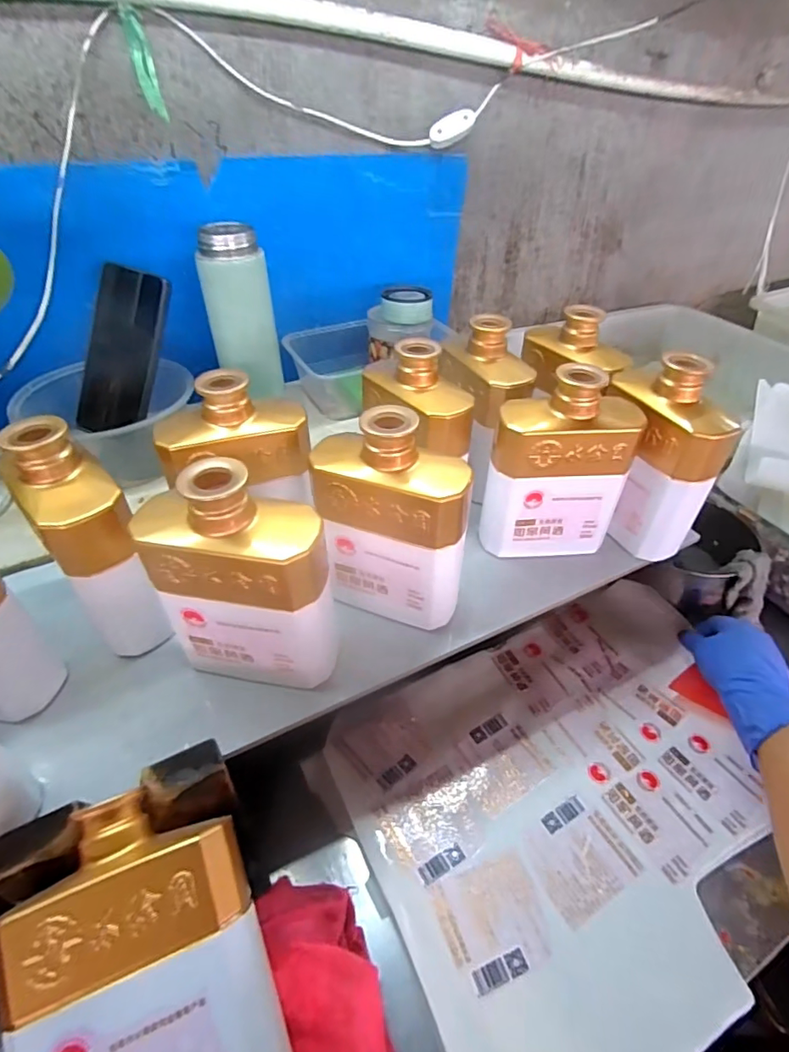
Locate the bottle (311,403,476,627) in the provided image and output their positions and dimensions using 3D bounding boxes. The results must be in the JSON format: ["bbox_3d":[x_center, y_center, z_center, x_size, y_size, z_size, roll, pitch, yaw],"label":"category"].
[{"bbox_3d":[-0.004,-0.002,0.371,0.115,0.154,0.048,14,44,10],"label":"bottle"}]

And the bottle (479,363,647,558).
[{"bbox_3d":[0.138,-0.047,0.429,0.117,0.153,0.050,-1,44,-5],"label":"bottle"}]

